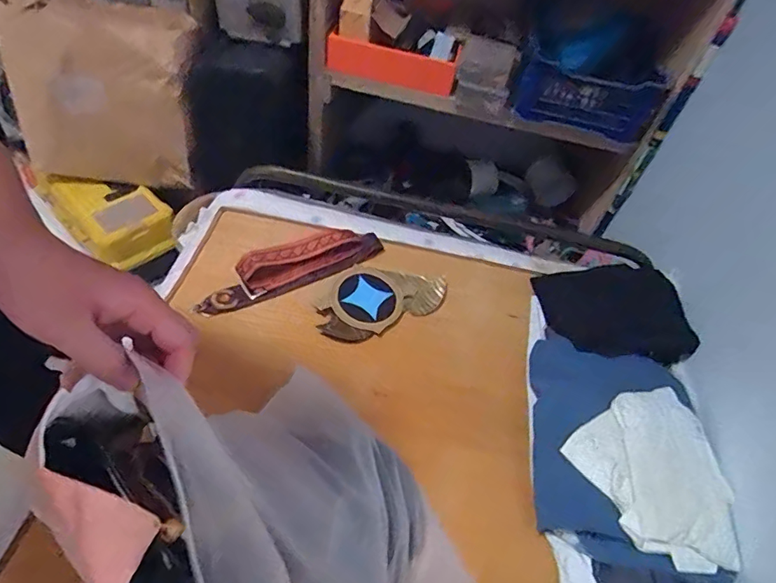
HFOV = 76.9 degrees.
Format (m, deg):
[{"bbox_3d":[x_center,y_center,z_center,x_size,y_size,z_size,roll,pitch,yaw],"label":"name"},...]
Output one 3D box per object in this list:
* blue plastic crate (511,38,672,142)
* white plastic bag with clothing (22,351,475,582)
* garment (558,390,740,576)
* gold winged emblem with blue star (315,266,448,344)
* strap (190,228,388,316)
[{"bbox_3d":[0.408,-0.401,1.021,0.274,0.144,0.092,18,50,5],"label":"blue plastic crate"},{"bbox_3d":[-0.063,0.203,0.404,0.105,0.401,0.240,-44,62,3],"label":"white plastic bag with clothing"},{"bbox_3d":[0.343,0.223,0.594,0.202,0.038,0.194,3,50,-4],"label":"garment"},{"bbox_3d":[-0.017,0.008,0.772,0.205,0.016,0.123,-22,56,-23],"label":"gold winged emblem with blue star"},{"bbox_3d":[-0.151,-0.051,0.772,0.304,0.041,0.085,-24,57,-24],"label":"strap"}]

